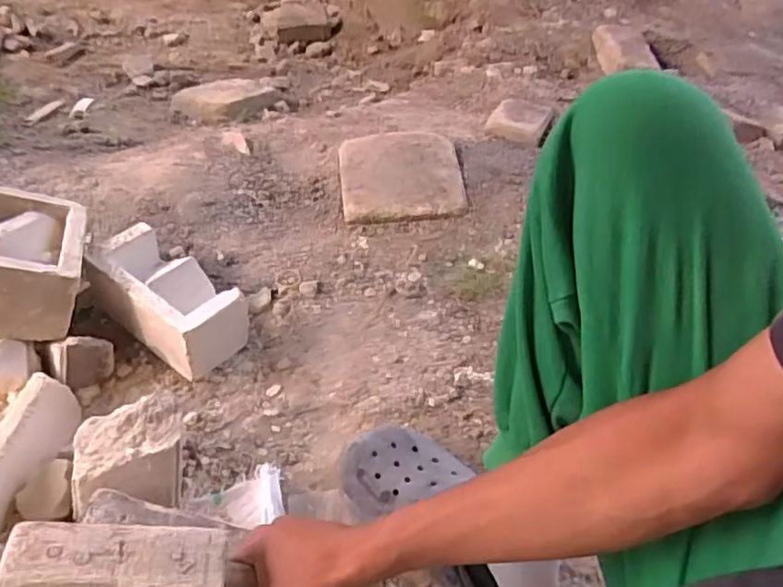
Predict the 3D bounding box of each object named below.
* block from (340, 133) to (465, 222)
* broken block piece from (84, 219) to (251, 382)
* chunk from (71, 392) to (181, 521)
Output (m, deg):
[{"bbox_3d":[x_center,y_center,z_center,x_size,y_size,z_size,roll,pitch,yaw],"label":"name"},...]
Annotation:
[{"bbox_3d":[0.016,-0.208,1.051,0.200,0.043,0.206,-1,48,-8],"label":"block"},{"bbox_3d":[-0.299,0.004,0.829,0.207,0.099,0.099,33,52,21],"label":"broken block piece"},{"bbox_3d":[-0.277,0.180,0.669,0.111,0.100,0.100,-7,48,-11],"label":"chunk"}]

